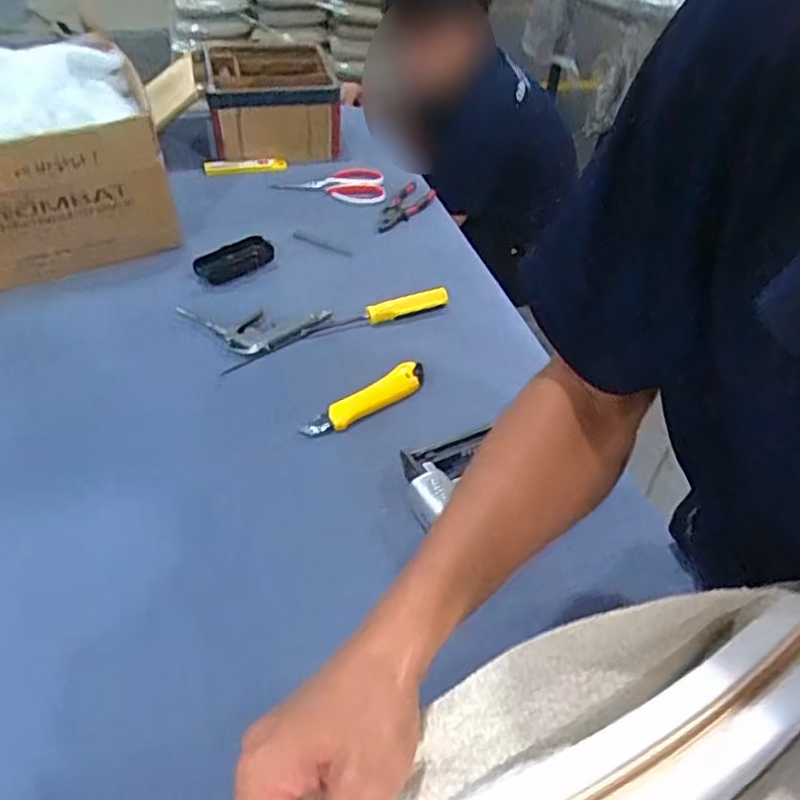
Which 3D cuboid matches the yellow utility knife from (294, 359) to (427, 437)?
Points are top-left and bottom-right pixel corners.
[{"bbox_3d":[-0.036,0.000,0.730,0.162,0.024,0.035,-30,55,-29],"label":"yellow utility knife"}]

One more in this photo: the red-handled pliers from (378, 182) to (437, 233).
[{"bbox_3d":[0.009,-0.304,1.020,0.052,0.017,0.128,22,49,17],"label":"red-handled pliers"}]

